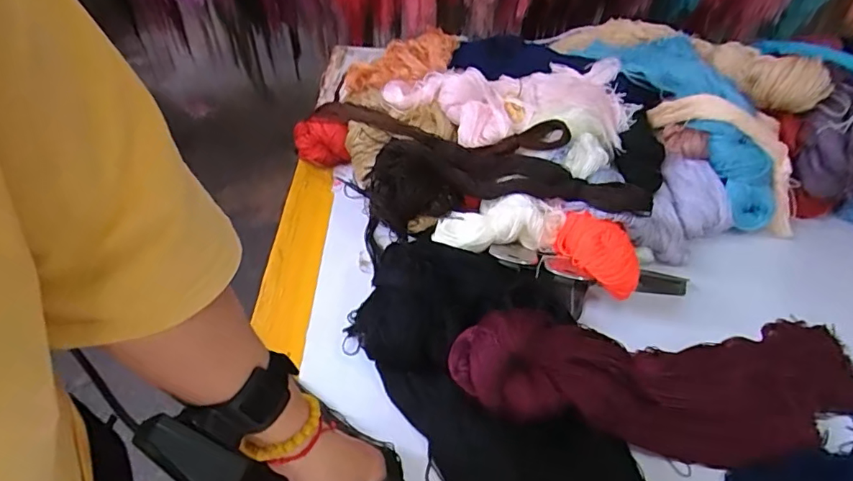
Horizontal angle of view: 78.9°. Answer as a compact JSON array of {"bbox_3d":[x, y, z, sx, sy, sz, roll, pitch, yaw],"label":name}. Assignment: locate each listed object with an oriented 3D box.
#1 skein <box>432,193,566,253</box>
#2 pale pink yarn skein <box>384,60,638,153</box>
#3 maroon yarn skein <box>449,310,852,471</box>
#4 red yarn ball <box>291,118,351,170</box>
[{"bbox_3d":[0.084,-0.023,0.613,0.144,0.044,0.060,-5,50,-6],"label":"skein"},{"bbox_3d":[0.106,-0.182,0.693,0.328,0.053,0.128,4,48,1],"label":"pale pink yarn skein"},{"bbox_3d":[0.239,0.134,0.487,0.409,0.088,0.137,-5,50,-5],"label":"maroon yarn skein"},{"bbox_3d":[-0.149,-0.140,0.729,0.069,0.058,0.063,1,50,-1],"label":"red yarn ball"}]

